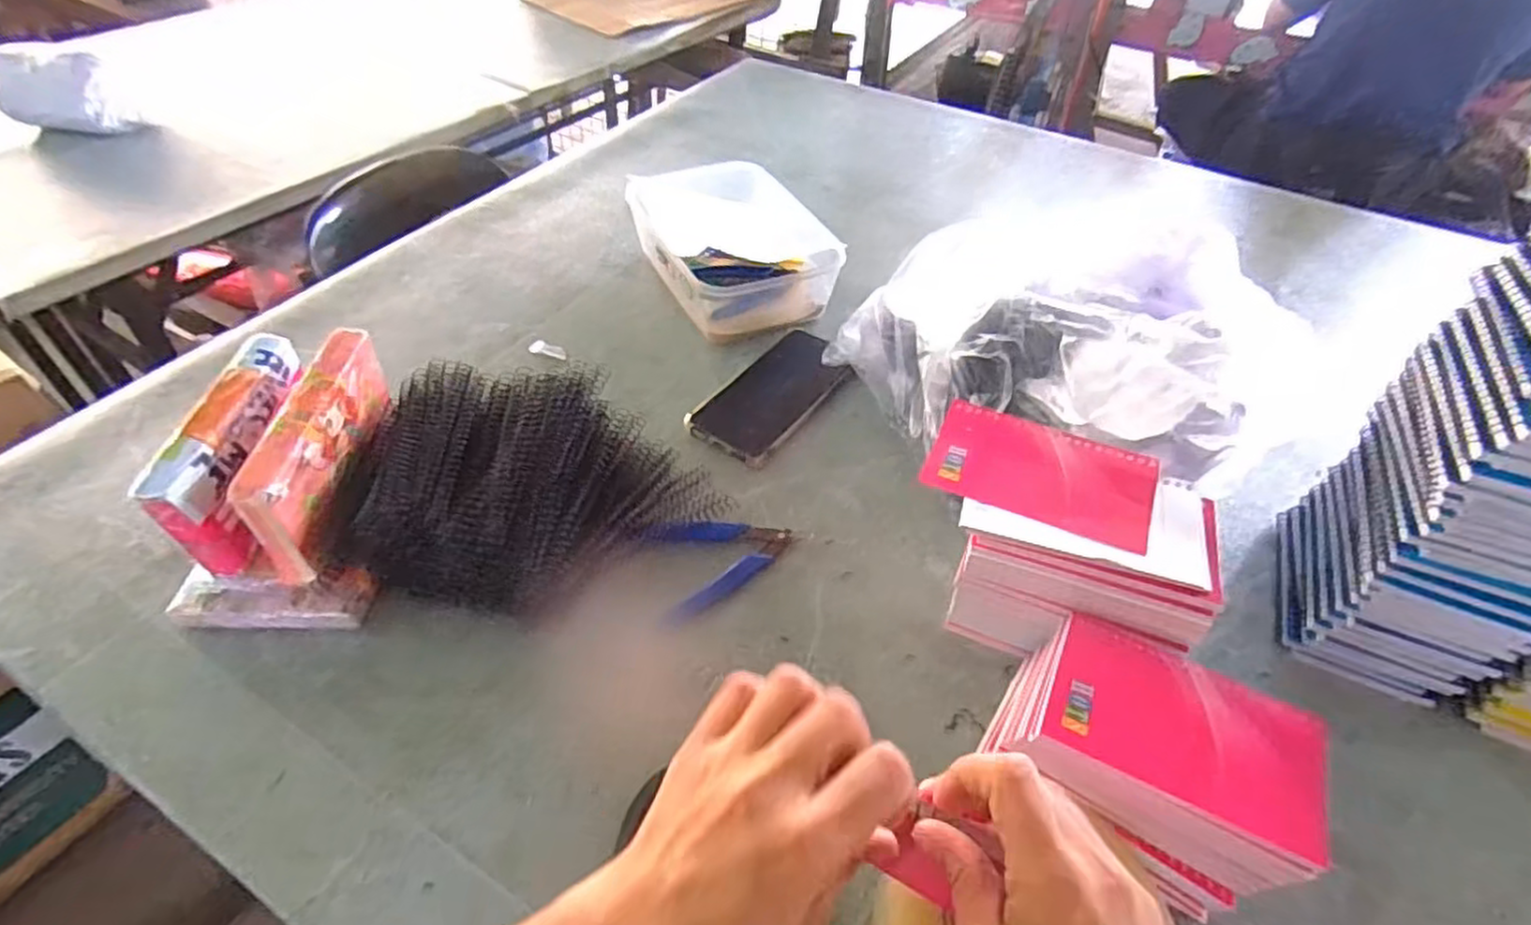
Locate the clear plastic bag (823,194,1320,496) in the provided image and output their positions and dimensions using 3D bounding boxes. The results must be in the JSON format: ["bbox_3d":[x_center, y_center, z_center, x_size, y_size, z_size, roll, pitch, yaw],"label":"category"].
[{"bbox_3d":[0.232,-0.093,0.601,0.332,0.152,0.200,32,53,24],"label":"clear plastic bag"}]

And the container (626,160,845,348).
[{"bbox_3d":[-0.031,-0.230,0.765,0.188,0.078,0.222,-15,50,-17],"label":"container"}]

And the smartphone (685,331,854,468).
[{"bbox_3d":[0.006,-0.062,0.640,0.081,0.012,0.155,32,57,21],"label":"smartphone"}]

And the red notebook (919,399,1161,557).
[{"bbox_3d":[0.168,0.005,0.444,0.128,0.005,0.076,20,53,17],"label":"red notebook"}]

